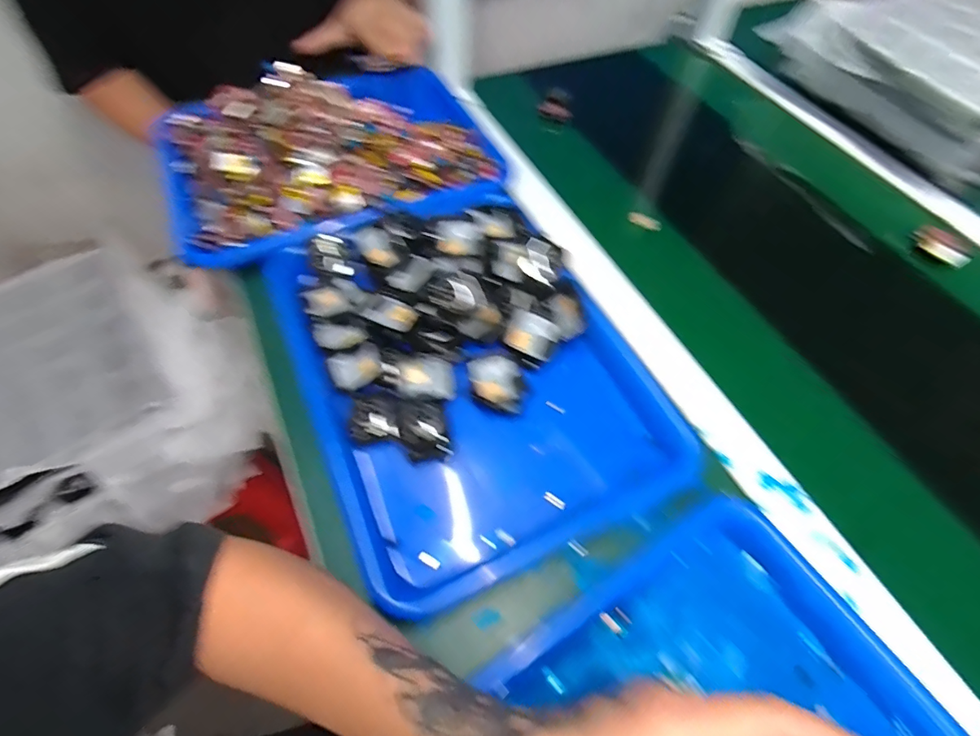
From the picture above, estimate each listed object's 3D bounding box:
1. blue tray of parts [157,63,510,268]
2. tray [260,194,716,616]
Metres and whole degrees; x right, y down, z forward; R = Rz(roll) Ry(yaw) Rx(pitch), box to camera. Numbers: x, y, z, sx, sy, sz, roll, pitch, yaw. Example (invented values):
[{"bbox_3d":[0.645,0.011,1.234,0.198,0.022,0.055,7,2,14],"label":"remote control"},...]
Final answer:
[{"bbox_3d":[-0.167,-0.249,0.510,0.347,0.048,0.253,-21,62,-14],"label":"blue tray of parts"},{"bbox_3d":[-0.022,-0.005,0.391,0.244,0.047,0.323,-22,62,-15],"label":"tray"}]

